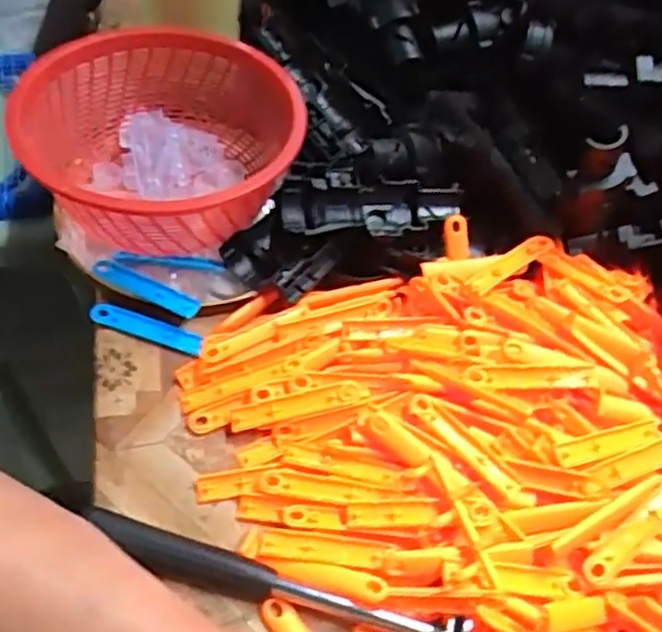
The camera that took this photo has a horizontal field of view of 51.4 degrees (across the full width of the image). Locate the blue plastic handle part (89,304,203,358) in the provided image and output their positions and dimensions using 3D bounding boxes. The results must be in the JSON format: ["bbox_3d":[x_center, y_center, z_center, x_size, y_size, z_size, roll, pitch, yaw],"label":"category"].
[{"bbox_3d":[-0.116,0.008,0.434,0.073,0.004,0.014,21,71,1],"label":"blue plastic handle part"}]

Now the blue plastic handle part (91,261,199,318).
[{"bbox_3d":[-0.118,-0.018,0.437,0.073,0.011,0.014,26,51,11],"label":"blue plastic handle part"}]

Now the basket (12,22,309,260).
[{"bbox_3d":[-0.112,-0.113,0.464,0.174,0.074,0.170,6,50,-7],"label":"basket"}]

